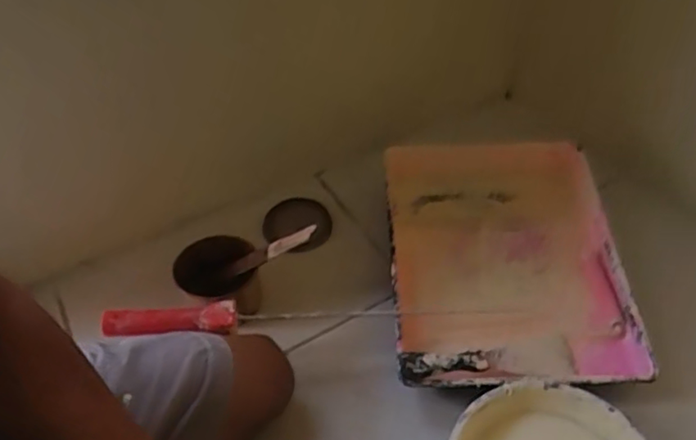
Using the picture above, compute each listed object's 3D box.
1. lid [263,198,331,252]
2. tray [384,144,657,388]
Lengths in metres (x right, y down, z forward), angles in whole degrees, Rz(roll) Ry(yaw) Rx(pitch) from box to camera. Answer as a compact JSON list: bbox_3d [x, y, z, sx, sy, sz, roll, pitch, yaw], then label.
[{"bbox_3d":[-0.070,0.004,0.852,0.100,0.021,0.091,-3,55,4],"label":"lid"},{"bbox_3d":[0.195,0.043,0.747,0.277,0.063,0.360,0,47,2],"label":"tray"}]

